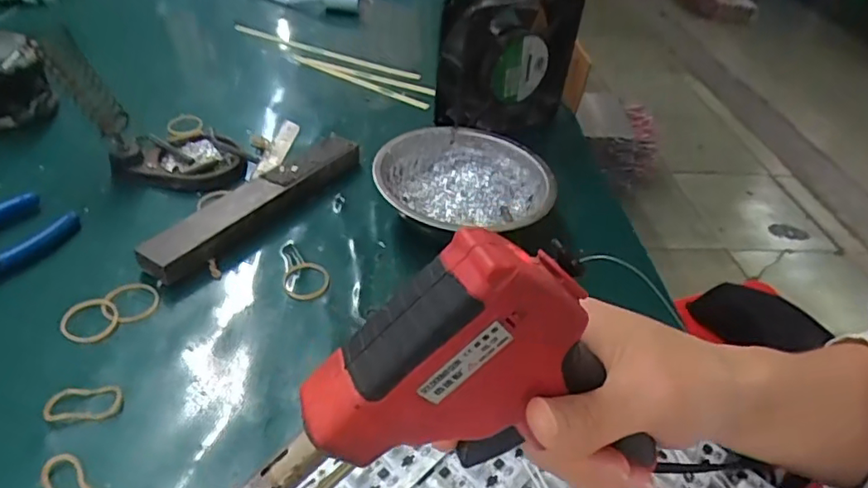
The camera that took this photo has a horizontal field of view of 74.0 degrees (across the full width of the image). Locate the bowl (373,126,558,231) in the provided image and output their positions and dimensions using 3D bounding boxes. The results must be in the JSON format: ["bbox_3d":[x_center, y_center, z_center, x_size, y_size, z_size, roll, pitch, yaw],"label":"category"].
[{"bbox_3d":[0.027,-0.047,0.445,0.125,0.042,0.125,4,41,-4],"label":"bowl"}]

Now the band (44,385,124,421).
[{"bbox_3d":[-0.177,0.080,0.290,0.034,0.004,0.019,-1,47,-19],"label":"band"}]

